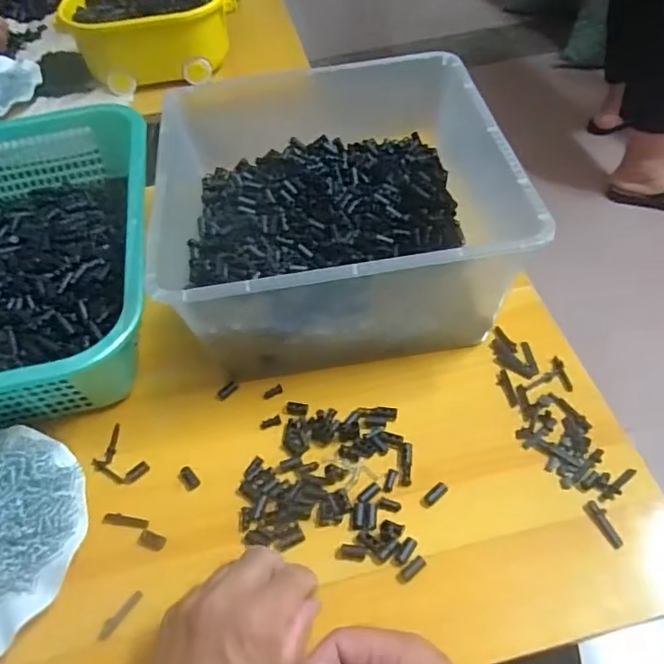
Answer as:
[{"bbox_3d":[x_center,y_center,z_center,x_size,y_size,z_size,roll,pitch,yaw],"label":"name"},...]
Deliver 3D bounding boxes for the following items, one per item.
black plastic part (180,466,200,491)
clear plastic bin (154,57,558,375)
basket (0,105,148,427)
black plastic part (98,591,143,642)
[{"bbox_3d":[-0.115,0.117,0.474,0.011,0.005,0.020,-32,55,-20],"label":"black plastic part"},{"bbox_3d":[0.001,-0.115,0.565,0.294,0.140,0.309,-8,50,-2],"label":"clear plastic bin"},{"bbox_3d":[-0.322,-0.078,0.582,0.294,0.087,0.390,-11,50,-4],"label":"basket"},{"bbox_3d":[-0.150,0.200,0.417,0.009,0.004,0.038,30,59,26],"label":"black plastic part"}]

